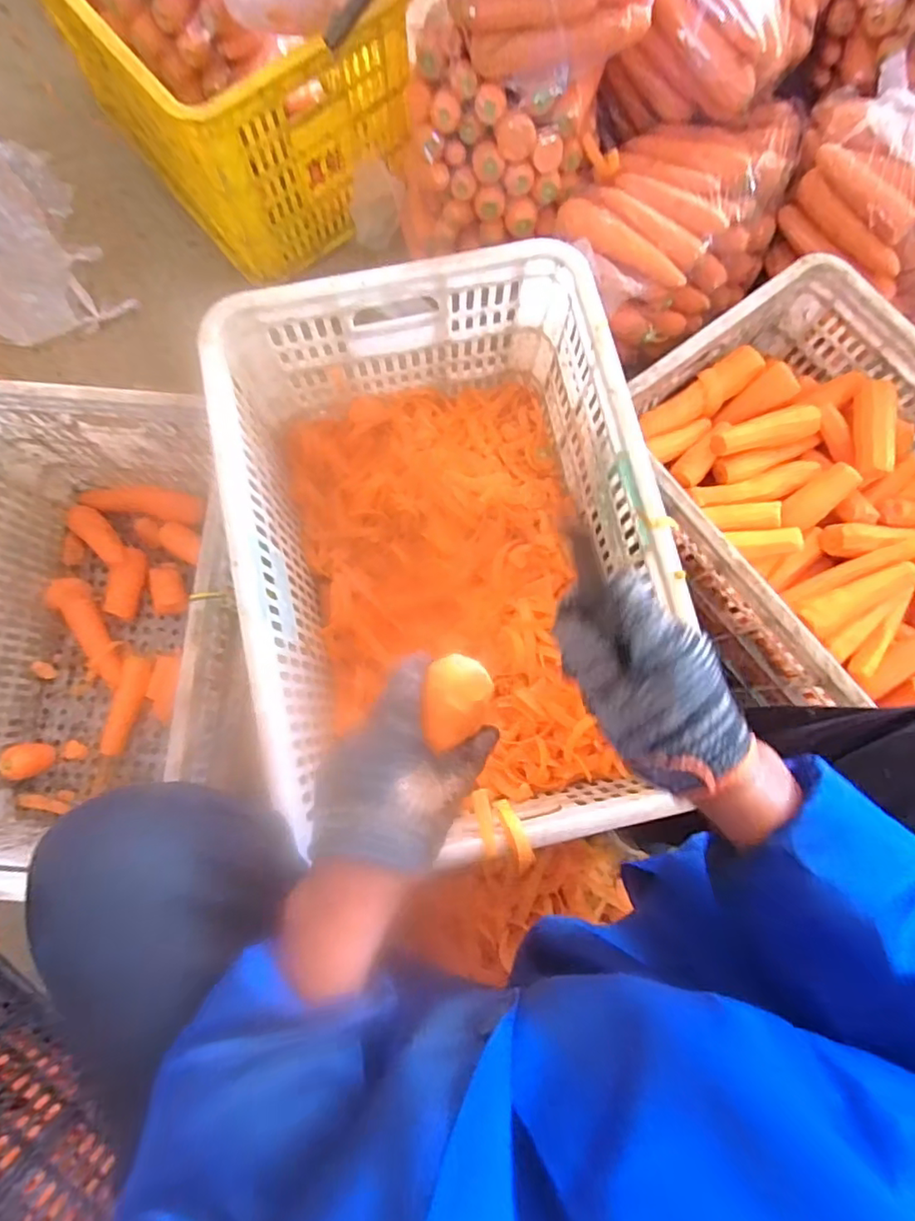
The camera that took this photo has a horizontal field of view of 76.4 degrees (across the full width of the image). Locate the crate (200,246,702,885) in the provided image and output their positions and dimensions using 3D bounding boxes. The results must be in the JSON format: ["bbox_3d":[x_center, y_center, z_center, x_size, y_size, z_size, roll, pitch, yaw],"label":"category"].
[{"bbox_3d":[-0.011,-0.054,0.705,0.417,0.275,0.591,-12,81,-3],"label":"crate"}]

